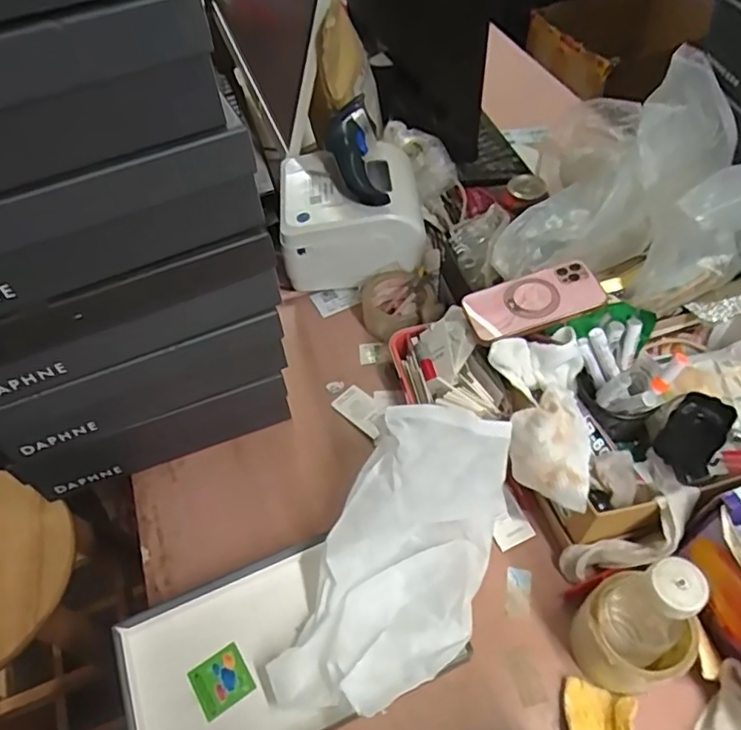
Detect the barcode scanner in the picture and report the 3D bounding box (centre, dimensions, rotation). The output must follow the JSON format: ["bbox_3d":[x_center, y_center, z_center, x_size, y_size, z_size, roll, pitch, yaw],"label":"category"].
[{"bbox_3d":[-0.018,-0.278,0.796,0.073,0.058,0.158,-12,72,-4],"label":"barcode scanner"}]

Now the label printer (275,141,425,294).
[{"bbox_3d":[-0.026,-0.216,0.851,0.193,0.127,0.158,-4,53,1],"label":"label printer"}]

